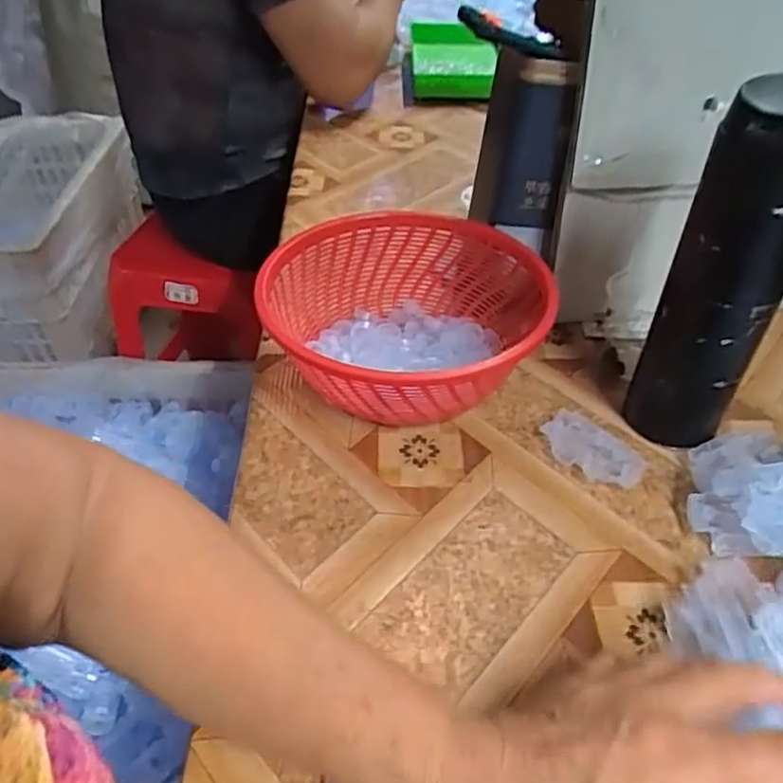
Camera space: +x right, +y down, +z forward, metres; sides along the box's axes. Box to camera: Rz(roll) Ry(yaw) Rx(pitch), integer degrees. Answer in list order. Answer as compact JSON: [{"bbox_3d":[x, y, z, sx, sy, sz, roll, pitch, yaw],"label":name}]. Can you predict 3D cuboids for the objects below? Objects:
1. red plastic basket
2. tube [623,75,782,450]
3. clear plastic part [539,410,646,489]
[{"bbox_3d":[0.008,-0.049,0.487,0.192,0.082,0.194,0,43,0],"label":"red plastic basket"},{"bbox_3d":[0.193,-0.055,0.387,0.062,0.224,0.051,23,48,23],"label":"tube"},{"bbox_3d":[0.135,0.040,0.444,0.044,0.010,0.068,-32,51,-29],"label":"clear plastic part"}]

